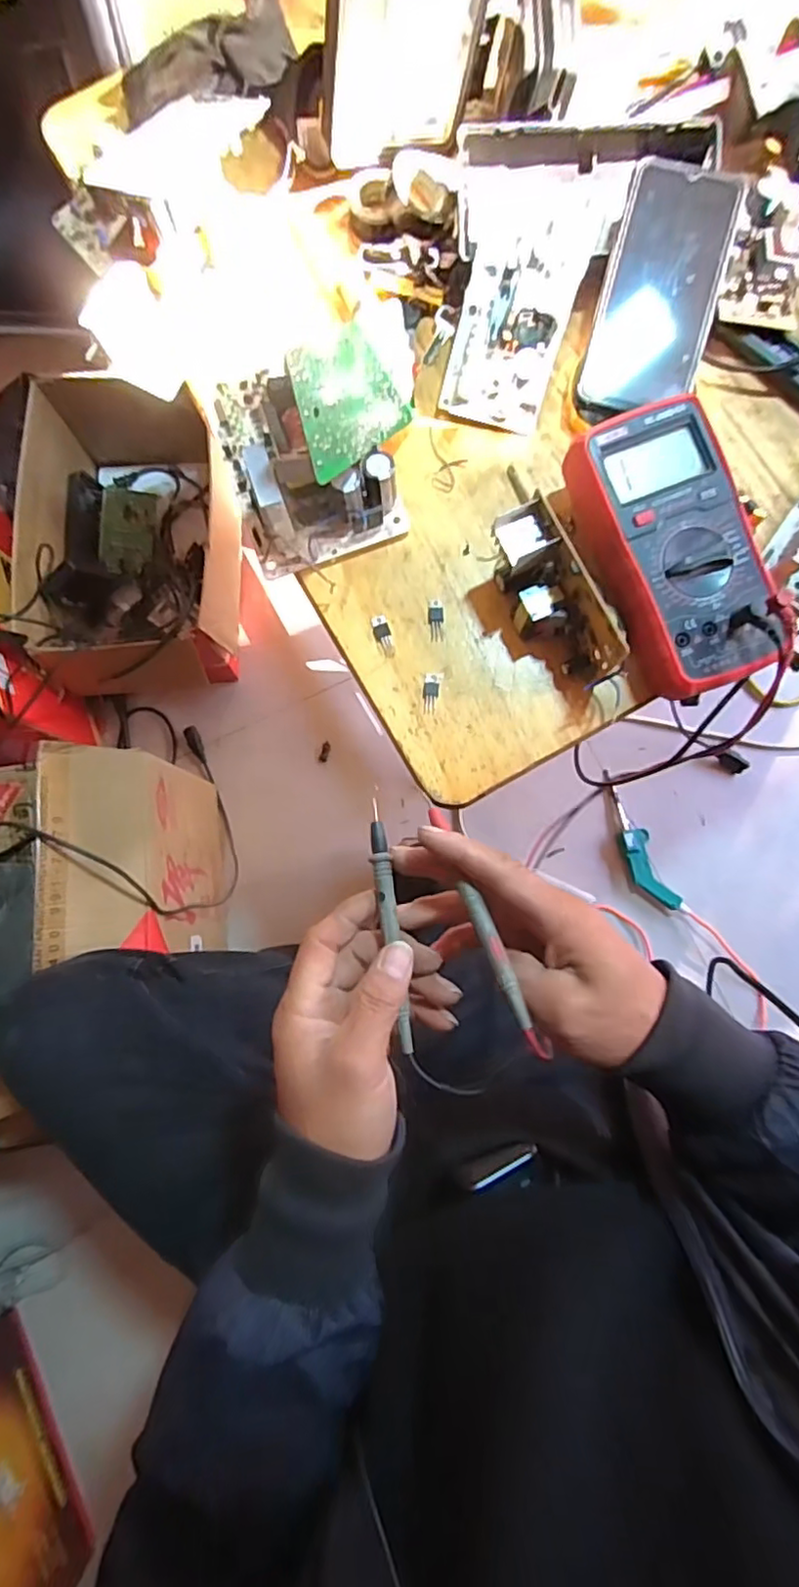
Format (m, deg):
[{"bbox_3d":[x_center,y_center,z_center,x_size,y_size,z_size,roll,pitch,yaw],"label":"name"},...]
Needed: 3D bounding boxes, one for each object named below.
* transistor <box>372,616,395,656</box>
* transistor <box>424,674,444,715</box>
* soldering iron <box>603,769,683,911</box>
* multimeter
[{"bbox_3d":[-0.011,-0.111,0.442,0.011,0.004,0.030,-15,82,-1],"label":"transistor"},{"bbox_3d":[0.022,-0.070,0.434,0.013,0.004,0.029,10,82,3],"label":"transistor"},{"bbox_3d":[0.353,0.072,0.947,0.048,0.016,0.221,-23,82,-2],"label":"soldering iron"},{"bbox_3d":[0.180,-0.155,0.410,0.090,0.043,0.182,-21,82,-1],"label":"multimeter"}]

